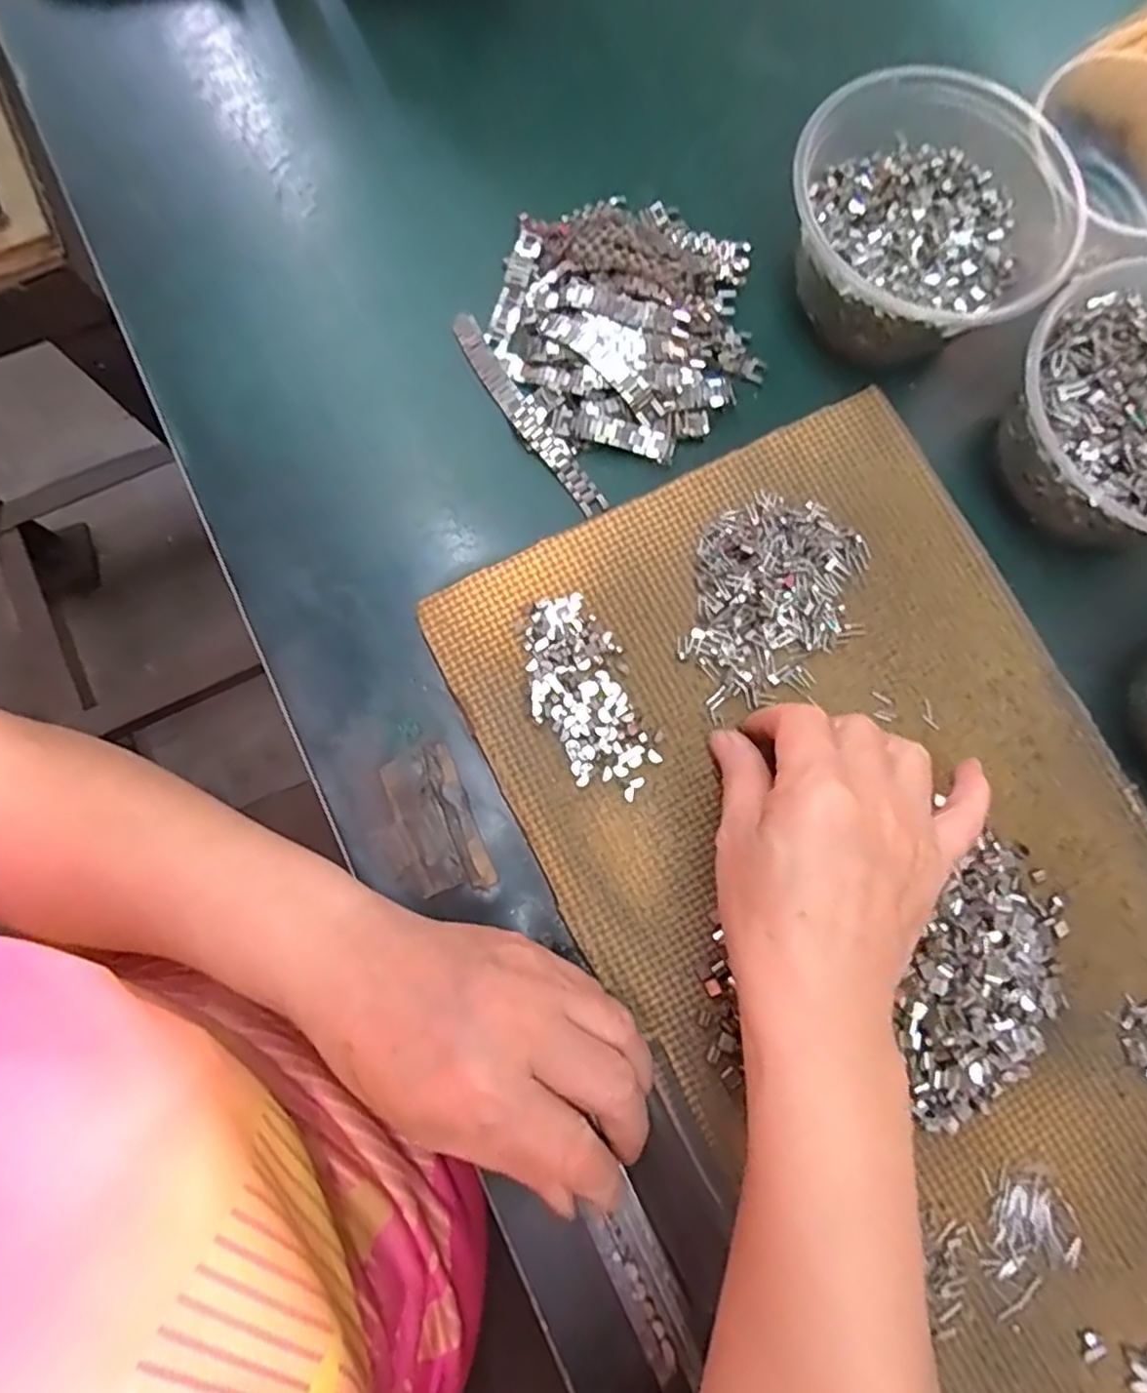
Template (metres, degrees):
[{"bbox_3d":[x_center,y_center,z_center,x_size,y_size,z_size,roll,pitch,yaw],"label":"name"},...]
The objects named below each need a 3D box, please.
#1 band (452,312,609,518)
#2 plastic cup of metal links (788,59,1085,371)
[{"bbox_3d":[-0.025,-0.143,0.355,0.017,0.011,0.124,-35,82,-7],"label":"band"},{"bbox_3d":[0.178,-0.237,0.349,0.129,0.061,0.128,0,79,-1],"label":"plastic cup of metal links"}]

